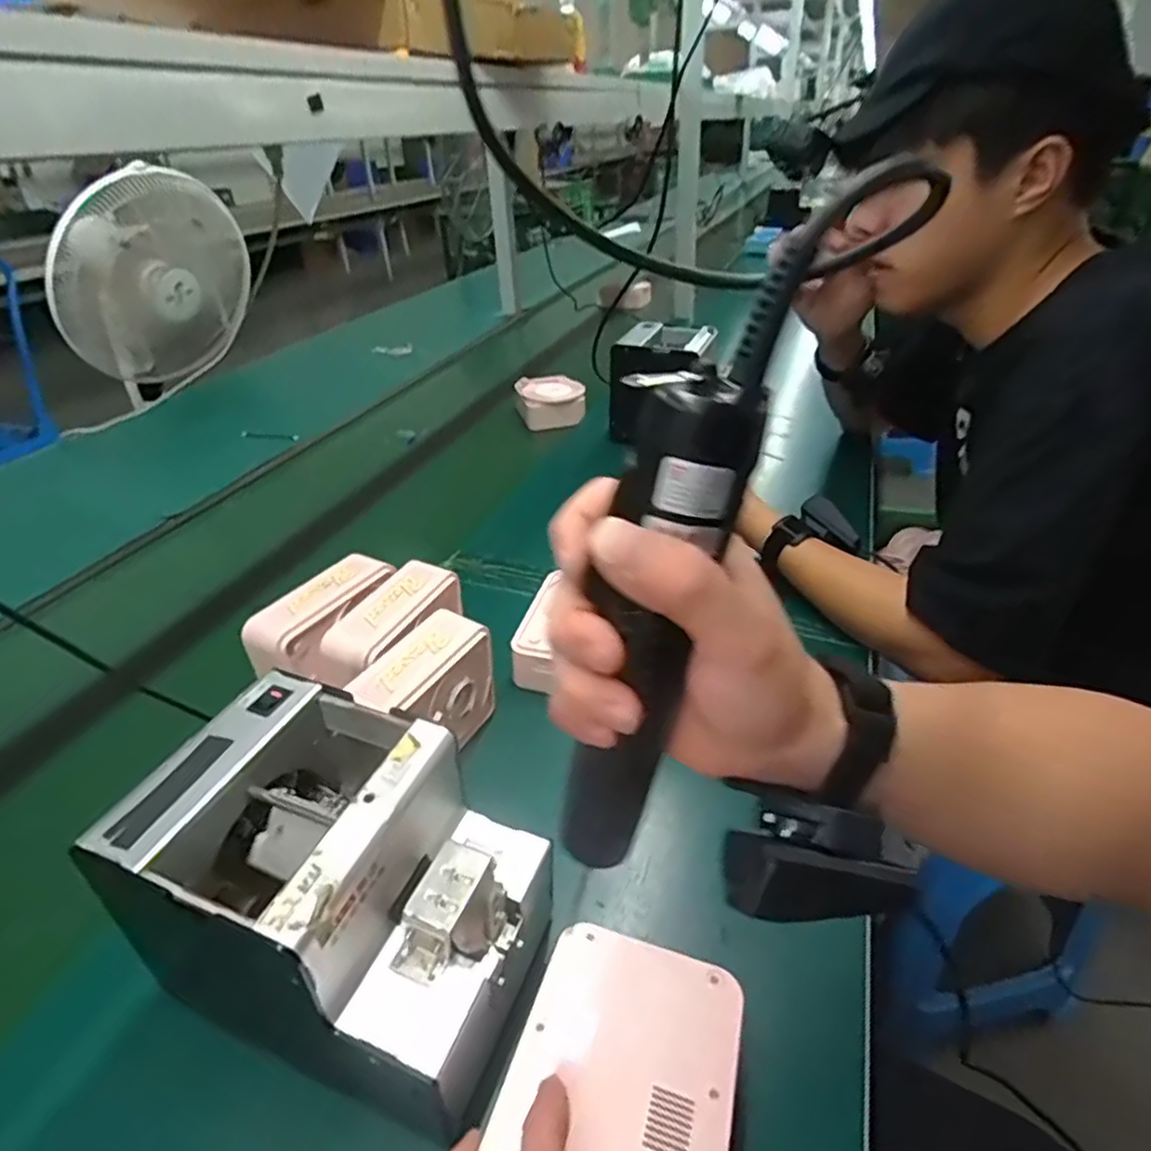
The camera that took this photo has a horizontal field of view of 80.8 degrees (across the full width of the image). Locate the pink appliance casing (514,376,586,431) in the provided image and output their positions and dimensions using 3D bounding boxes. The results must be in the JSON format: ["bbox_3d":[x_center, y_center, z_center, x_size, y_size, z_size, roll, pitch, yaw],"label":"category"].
[{"bbox_3d":[-0.043,-0.294,1.132,0.106,0.061,0.118,-7,33,-5],"label":"pink appliance casing"}]

